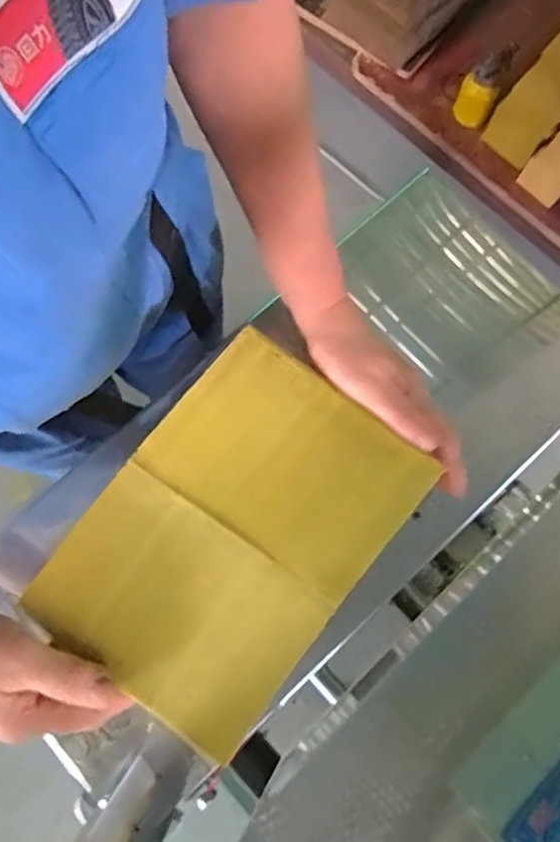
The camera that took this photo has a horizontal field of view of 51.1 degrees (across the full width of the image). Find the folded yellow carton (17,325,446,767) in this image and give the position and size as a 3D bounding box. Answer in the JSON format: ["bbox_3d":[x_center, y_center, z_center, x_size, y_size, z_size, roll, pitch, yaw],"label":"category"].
[{"bbox_3d":[-0.030,0.070,0.369,0.158,0.008,0.220,38,81,7],"label":"folded yellow carton"}]

